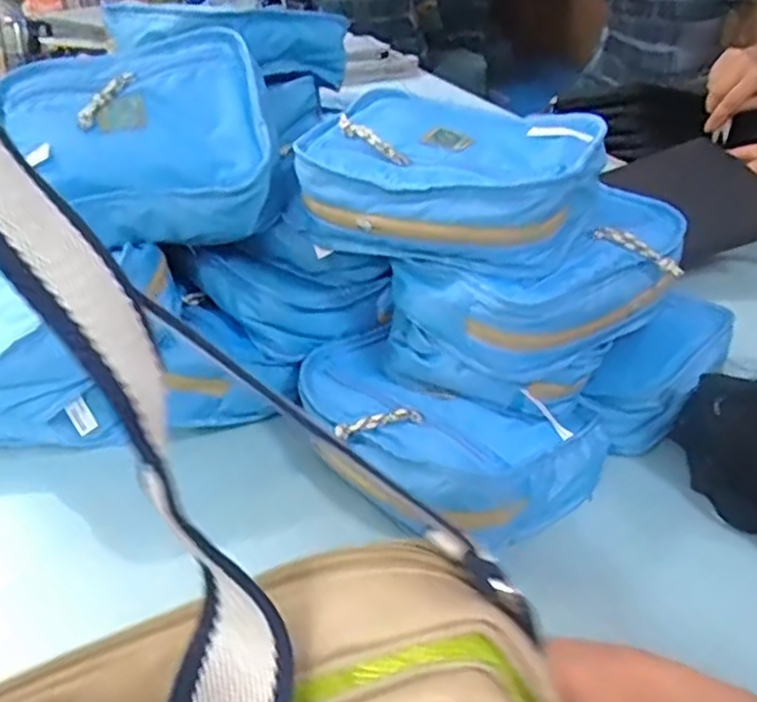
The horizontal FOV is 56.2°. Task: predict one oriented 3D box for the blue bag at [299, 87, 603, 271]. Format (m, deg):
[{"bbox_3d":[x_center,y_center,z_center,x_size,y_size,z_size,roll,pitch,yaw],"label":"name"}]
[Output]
[{"bbox_3d":[0.058,-0.137,0.565,0.214,0.076,0.167,14,37,20],"label":"blue bag"}]

